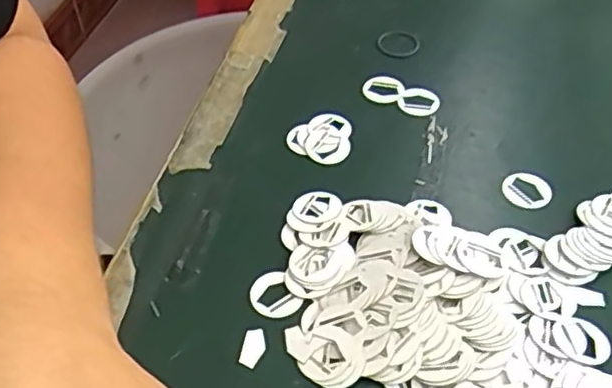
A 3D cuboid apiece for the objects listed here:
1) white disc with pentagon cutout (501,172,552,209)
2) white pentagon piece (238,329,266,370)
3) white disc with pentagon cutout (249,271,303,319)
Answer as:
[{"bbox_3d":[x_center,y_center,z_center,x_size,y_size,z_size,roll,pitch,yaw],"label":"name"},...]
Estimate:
[{"bbox_3d":[0.085,-0.001,0.261,0.014,0.006,0.018,-33,55,-26],"label":"white disc with pentagon cutout"},{"bbox_3d":[-0.017,0.049,0.215,0.007,0.004,0.014,7,48,8],"label":"white pentagon piece"},{"bbox_3d":[-0.011,0.034,0.228,0.015,0.004,0.017,-23,51,-19],"label":"white disc with pentagon cutout"}]

